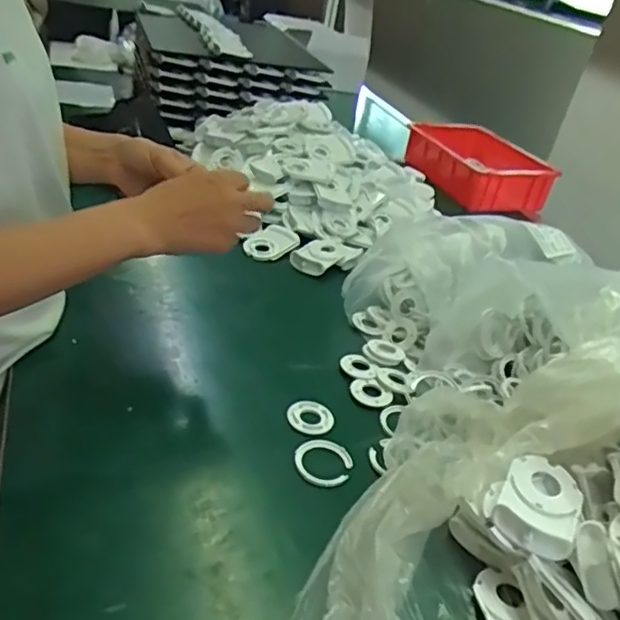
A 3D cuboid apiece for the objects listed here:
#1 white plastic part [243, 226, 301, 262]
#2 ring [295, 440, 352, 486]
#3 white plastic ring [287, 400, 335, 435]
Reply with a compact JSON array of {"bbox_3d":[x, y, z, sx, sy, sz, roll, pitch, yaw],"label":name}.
[{"bbox_3d":[-0.056,-0.093,0.900,0.052,0.025,0.078,24,36,24],"label":"white plastic part"},{"bbox_3d":[0.011,0.137,0.554,0.051,0.008,0.051,9,30,-5],"label":"ring"},{"bbox_3d":[0.001,0.105,0.600,0.044,0.006,0.041,9,30,-5],"label":"white plastic ring"}]

